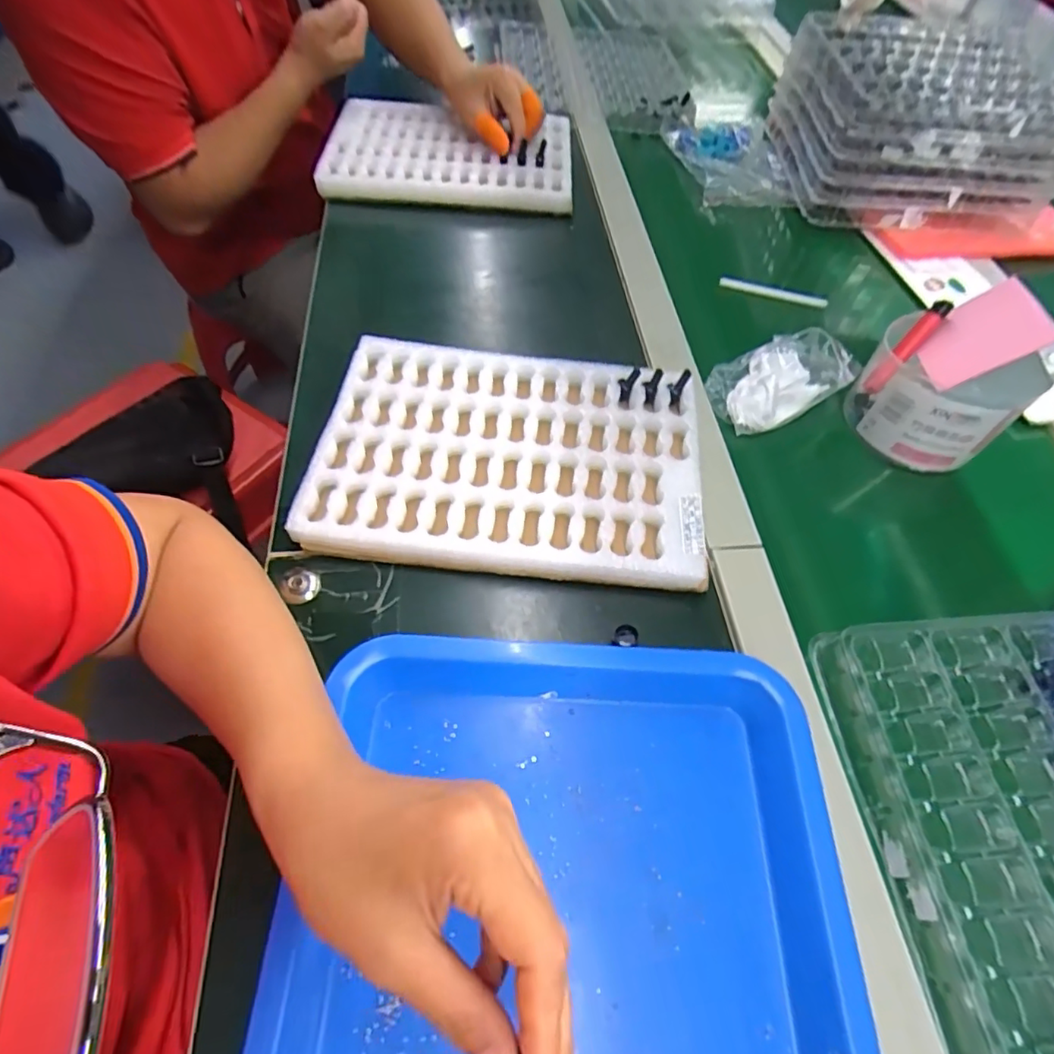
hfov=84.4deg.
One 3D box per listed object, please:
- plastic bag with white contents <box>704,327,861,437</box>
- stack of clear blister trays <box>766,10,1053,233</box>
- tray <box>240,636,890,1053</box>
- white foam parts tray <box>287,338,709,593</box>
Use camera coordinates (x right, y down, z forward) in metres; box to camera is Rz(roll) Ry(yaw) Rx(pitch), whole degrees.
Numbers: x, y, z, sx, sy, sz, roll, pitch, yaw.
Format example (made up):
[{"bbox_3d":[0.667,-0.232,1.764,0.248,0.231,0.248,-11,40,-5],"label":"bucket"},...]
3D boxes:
[{"bbox_3d":[0.216,-0.129,0.499,0.124,0.033,0.077,-22,61,-17],"label":"plastic bag with white contents"},{"bbox_3d":[0.440,-0.467,0.685,0.253,0.135,0.264,0,57,-5],"label":"stack of clear blister trays"},{"bbox_3d":[0.017,0.212,0.257,0.269,0.030,0.325,5,57,-1],"label":"tray"},{"bbox_3d":[-0.011,-0.053,0.434,0.269,0.030,0.190,7,57,0],"label":"white foam parts tray"}]

